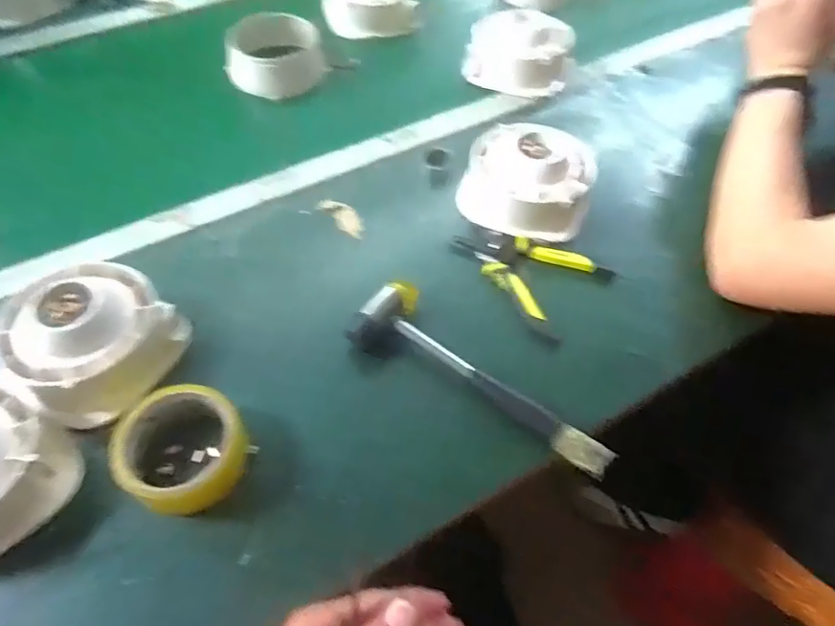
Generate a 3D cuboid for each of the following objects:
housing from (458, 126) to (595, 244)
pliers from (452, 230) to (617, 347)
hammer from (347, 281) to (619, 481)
[{"bbox_3d":[0.124,-0.154,0.620,0.137,0.064,0.118,14,56,7],"label":"housing"},{"bbox_3d":[0.111,-0.046,0.581,0.148,0.020,0.111,35,61,20],"label":"pliers"},{"bbox_3d":[0.059,0.051,0.506,0.254,0.029,0.076,28,59,16],"label":"hammer"}]

